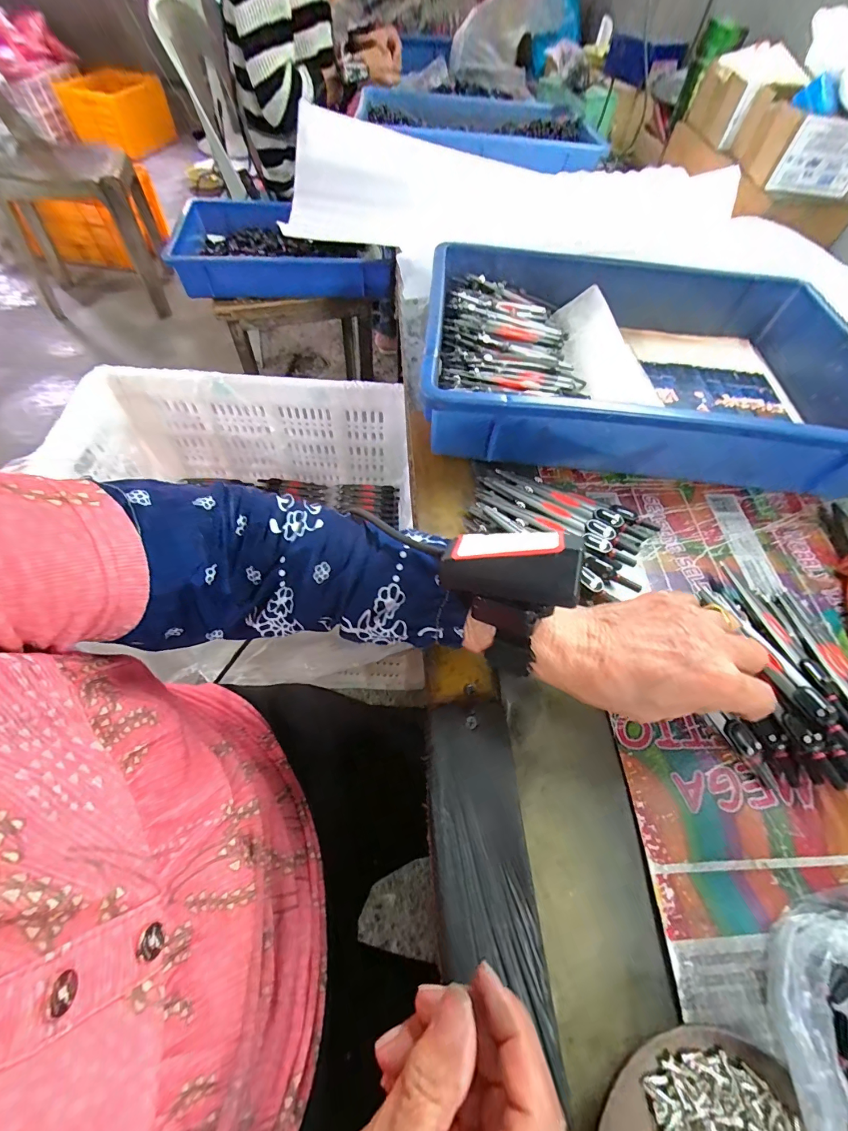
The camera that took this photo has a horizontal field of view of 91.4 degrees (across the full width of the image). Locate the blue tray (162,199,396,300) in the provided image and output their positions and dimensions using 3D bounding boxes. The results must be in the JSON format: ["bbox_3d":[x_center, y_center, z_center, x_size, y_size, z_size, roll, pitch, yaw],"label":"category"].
[{"bbox_3d":[-0.288,-0.639,0.843,0.413,0.089,0.264,-5,58,-7],"label":"blue tray"}]

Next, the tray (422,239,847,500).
[{"bbox_3d":[0.215,-0.210,0.425,0.422,0.077,0.285,5,58,-1],"label":"tray"}]

